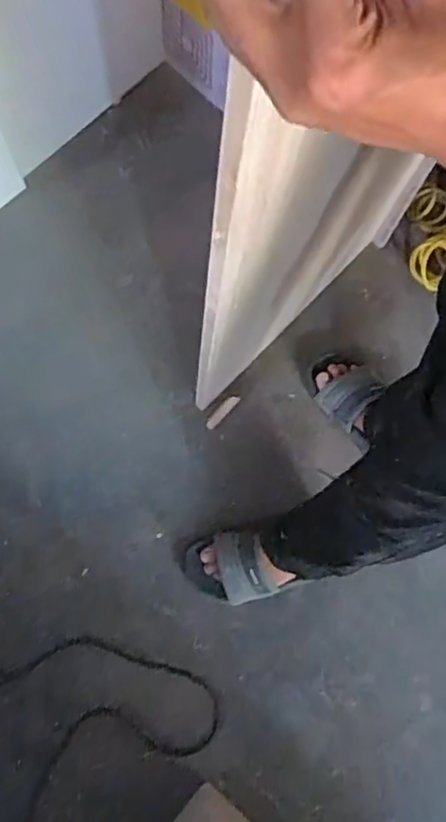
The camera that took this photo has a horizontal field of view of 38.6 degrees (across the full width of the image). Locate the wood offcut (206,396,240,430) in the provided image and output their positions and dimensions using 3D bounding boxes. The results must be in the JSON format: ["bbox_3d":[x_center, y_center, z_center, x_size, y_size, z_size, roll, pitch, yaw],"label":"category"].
[{"bbox_3d":[-0.001,0.000,1.137,0.020,0.007,0.077,44,80,8],"label":"wood offcut"}]

